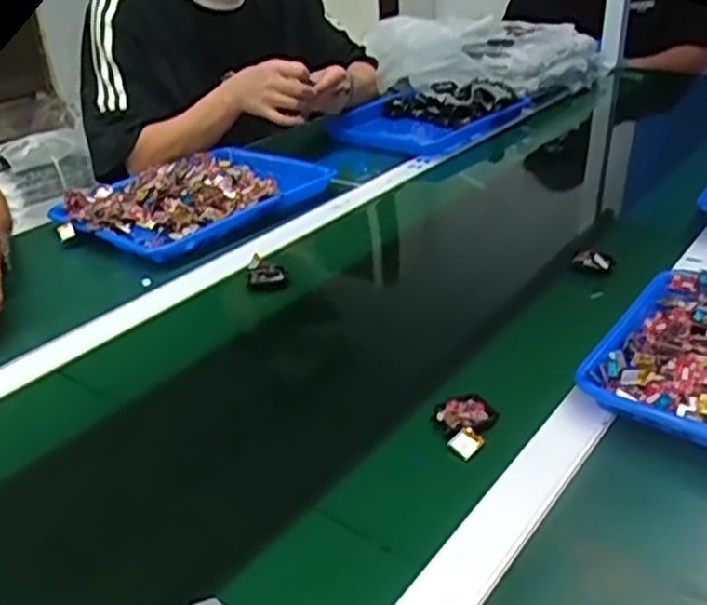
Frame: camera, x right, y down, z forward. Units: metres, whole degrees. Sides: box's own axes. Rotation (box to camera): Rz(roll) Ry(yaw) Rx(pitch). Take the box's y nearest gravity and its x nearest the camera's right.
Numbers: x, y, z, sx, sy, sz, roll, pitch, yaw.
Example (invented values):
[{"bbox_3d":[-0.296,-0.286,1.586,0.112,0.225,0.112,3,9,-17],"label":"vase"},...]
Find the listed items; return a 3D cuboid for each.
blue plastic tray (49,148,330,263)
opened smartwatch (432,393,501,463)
[{"bbox_3d":[-0.207,-0.151,1.007,0.239,0.047,0.341,16,34,32],"label":"blue plastic tray"},{"bbox_3d":[0.085,0.096,0.582,0.046,0.021,0.060,11,32,25],"label":"opened smartwatch"}]

